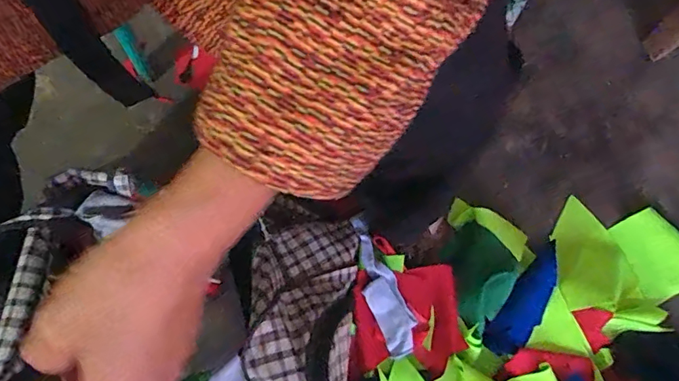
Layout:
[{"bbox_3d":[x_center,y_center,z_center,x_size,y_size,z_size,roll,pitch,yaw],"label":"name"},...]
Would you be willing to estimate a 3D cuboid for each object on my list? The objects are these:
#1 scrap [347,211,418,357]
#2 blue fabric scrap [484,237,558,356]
[{"bbox_3d":[0.048,0.117,0.609,0.043,0.015,0.178,-24,76,-4],"label":"scrap"},{"bbox_3d":[0.235,0.137,0.610,0.049,0.028,0.154,39,80,11],"label":"blue fabric scrap"}]

